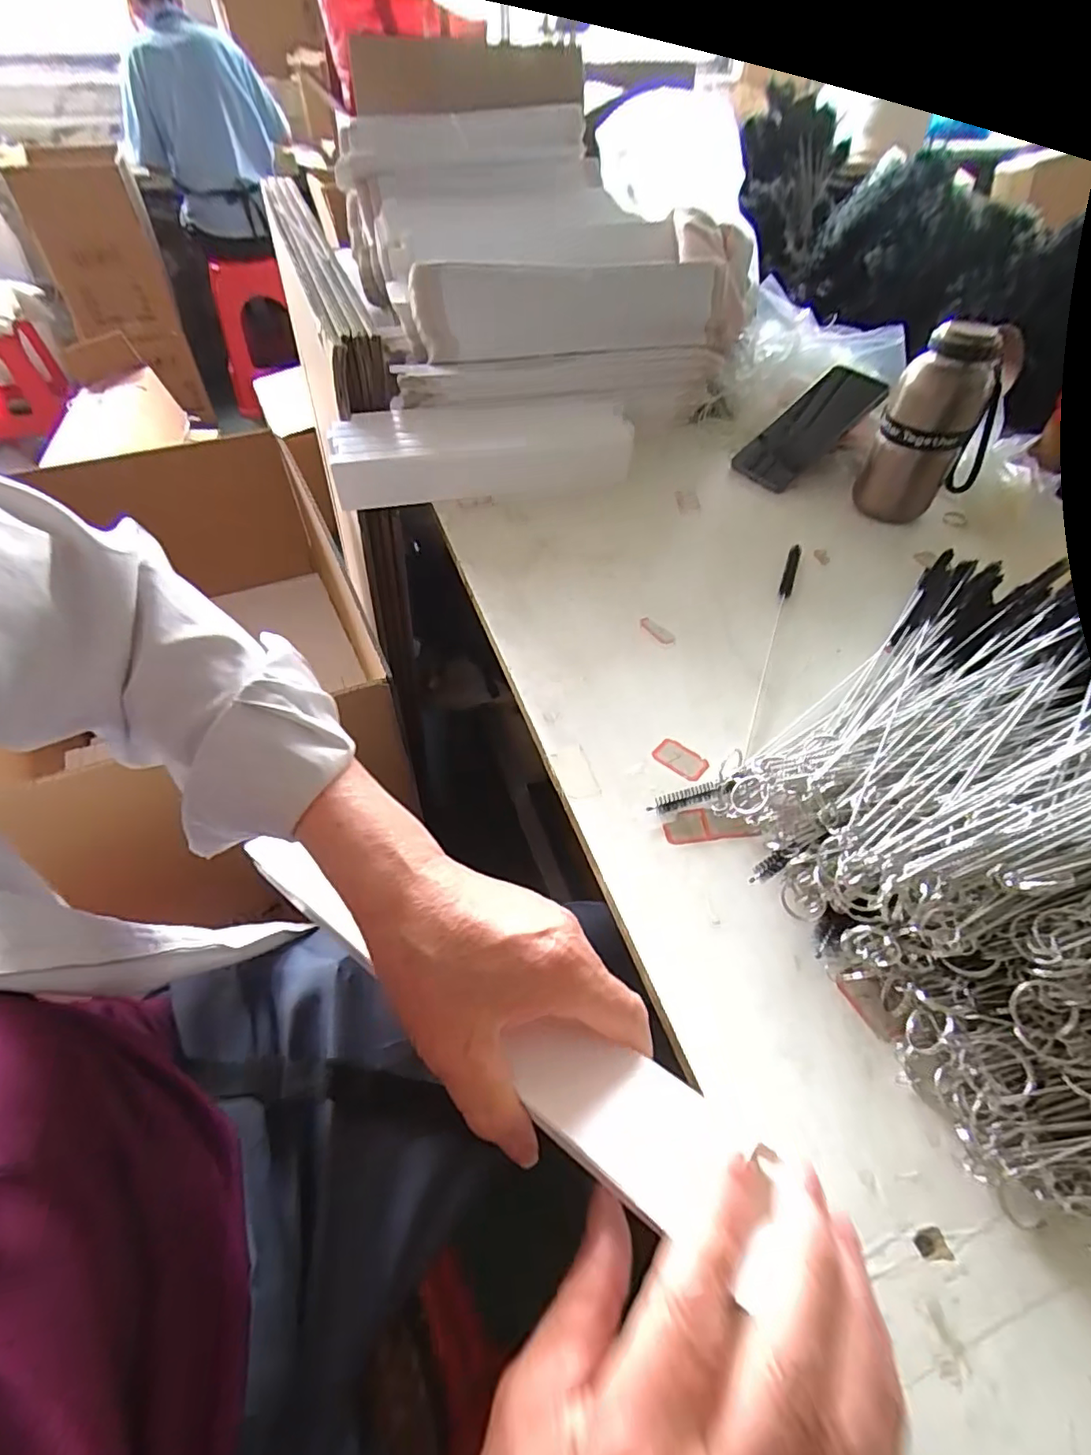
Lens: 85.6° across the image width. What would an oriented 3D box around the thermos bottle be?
[{"bbox_3d":[0.360,-0.273,0.541,0.091,0.158,0.074,29,56,23],"label":"thermos bottle"}]

